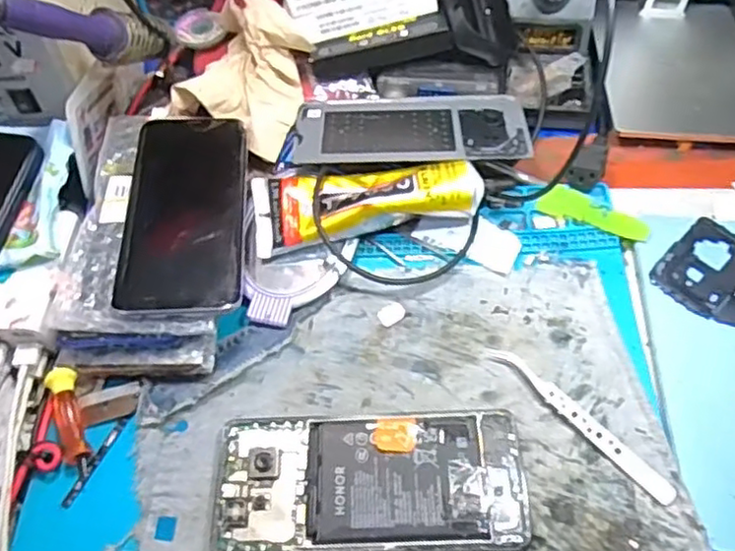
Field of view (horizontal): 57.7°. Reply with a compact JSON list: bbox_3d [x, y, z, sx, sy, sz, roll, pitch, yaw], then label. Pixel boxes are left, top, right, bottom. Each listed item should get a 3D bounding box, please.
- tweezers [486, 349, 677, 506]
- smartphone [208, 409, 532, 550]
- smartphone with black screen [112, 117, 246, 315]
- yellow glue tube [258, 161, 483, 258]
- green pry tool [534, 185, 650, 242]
[{"bbox_3d":[0.115,0.079,0.368,0.010,0.007,0.120,-37,62,-20],"label":"tweezers"},{"bbox_3d":[0.001,0.109,0.354,0.162,0.009,0.075,-2,56,1],"label":"smartphone"},{"bbox_3d":[-0.115,-0.044,0.424,0.071,0.011,0.160,-3,51,-5],"label":"smartphone with black screen"},{"bbox_3d":[-0.002,-0.047,0.431,0.143,0.032,0.052,-5,56,-1],"label":"yellow glue tube"},{"bbox_3d":[0.148,-0.040,0.434,0.070,0.005,0.020,28,62,19],"label":"green pry tool"}]

